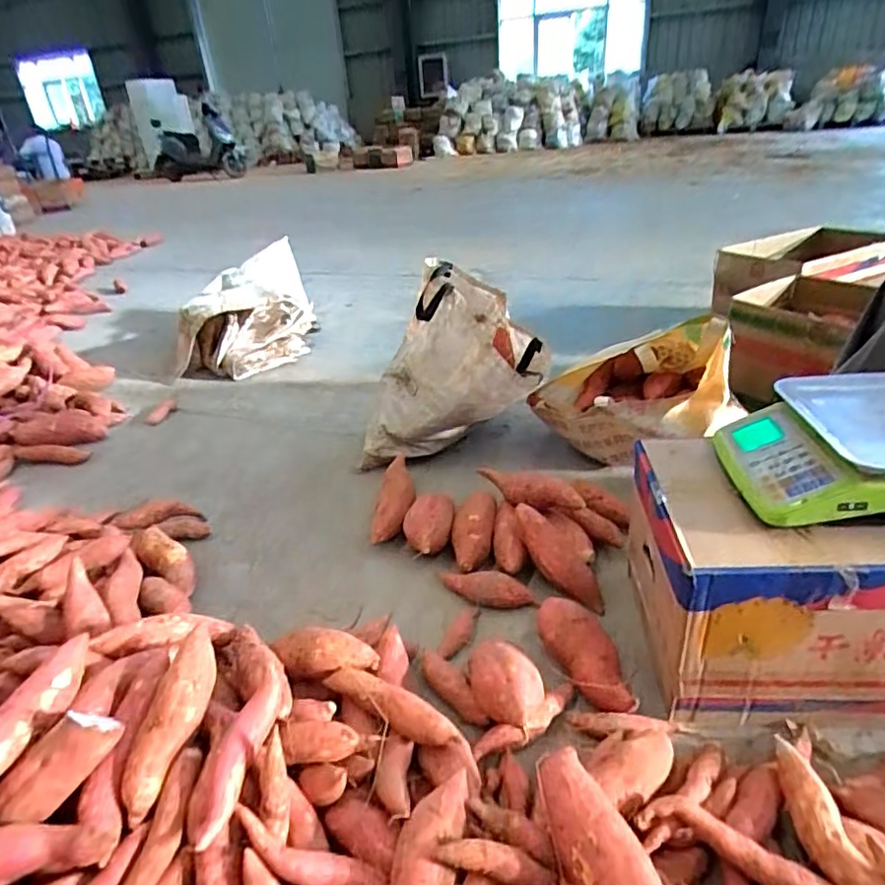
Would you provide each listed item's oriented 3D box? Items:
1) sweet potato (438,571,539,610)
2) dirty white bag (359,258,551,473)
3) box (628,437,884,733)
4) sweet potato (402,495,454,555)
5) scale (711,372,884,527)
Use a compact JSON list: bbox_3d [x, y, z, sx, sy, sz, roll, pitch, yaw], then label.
[{"bbox_3d":[0.074,0.252,0.992,0.179,0.043,0.053,5,32,16],"label":"sweet potato"},{"bbox_3d":[0.032,-0.184,1.390,0.420,0.376,0.334,1,31,10],"label":"dirty white bag"},{"bbox_3d":[0.504,0.177,0.782,0.452,0.281,0.266,-1,30,6],"label":"box"},{"bbox_3d":[-0.026,0.162,1.115,0.097,0.083,0.131,-5,30,0],"label":"sweet potato"},{"bbox_3d":[0.493,0.005,0.703,0.261,0.093,0.207,0,31,8],"label":"scale"}]

